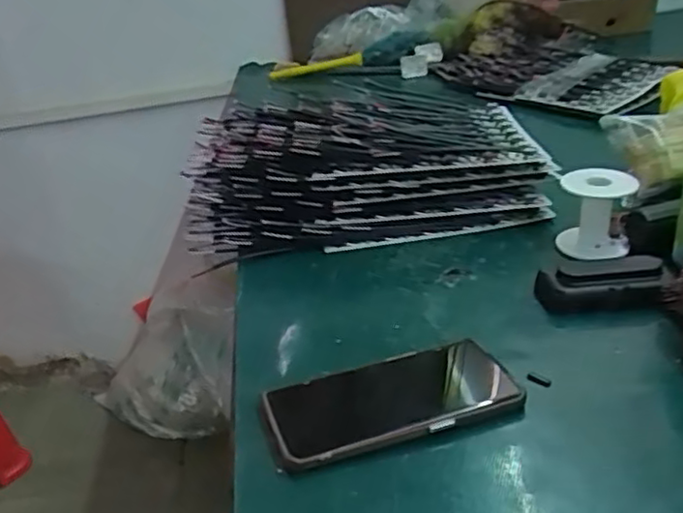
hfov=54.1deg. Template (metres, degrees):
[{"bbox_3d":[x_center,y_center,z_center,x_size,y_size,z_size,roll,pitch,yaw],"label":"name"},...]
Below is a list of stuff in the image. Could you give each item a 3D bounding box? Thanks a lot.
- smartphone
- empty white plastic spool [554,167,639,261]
[{"bbox_3d":[0.033,0.094,0.445,0.158,0.015,0.073,-11,29,-15],"label":"smartphone"},{"bbox_3d":[0.232,-0.040,0.614,0.062,0.075,0.059,3,29,12],"label":"empty white plastic spool"}]

